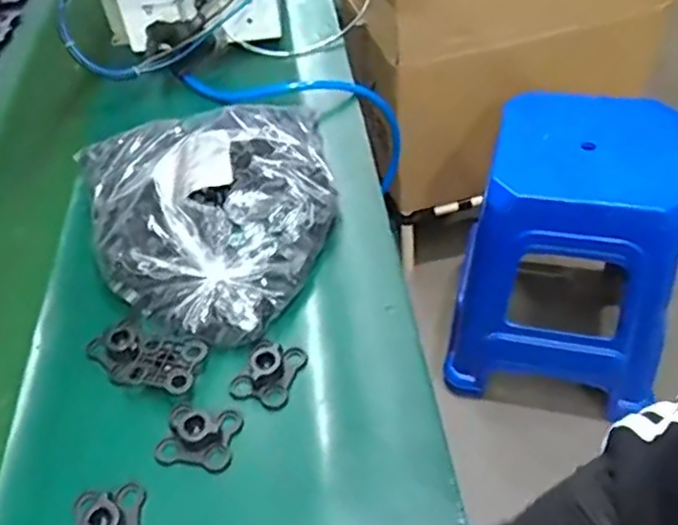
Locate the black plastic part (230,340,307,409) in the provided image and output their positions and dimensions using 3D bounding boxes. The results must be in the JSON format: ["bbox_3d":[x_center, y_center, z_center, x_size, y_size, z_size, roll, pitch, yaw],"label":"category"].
[{"bbox_3d":[-0.060,0.090,0.540,0.048,0.028,0.057,12,49,18],"label":"black plastic part"}]

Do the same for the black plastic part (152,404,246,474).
[{"bbox_3d":[-0.110,0.132,0.501,0.056,0.024,0.049,6,48,13],"label":"black plastic part"}]

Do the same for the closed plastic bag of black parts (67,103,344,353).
[{"bbox_3d":[-0.114,-0.063,0.627,0.251,0.104,0.294,-17,47,-10],"label":"closed plastic bag of black parts"}]

